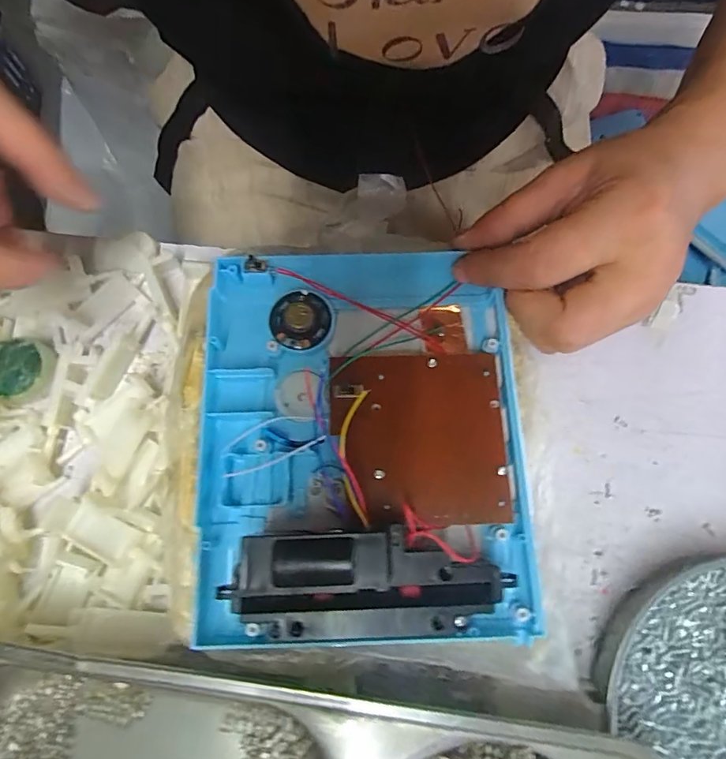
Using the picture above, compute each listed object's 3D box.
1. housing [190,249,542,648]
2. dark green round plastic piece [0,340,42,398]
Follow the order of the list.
[{"bbox_3d":[-0.001,0.018,0.192,0.136,0.038,0.162,0,68,-1],"label":"housing"},{"bbox_3d":[-0.178,-0.005,0.234,0.027,0.010,0.028,0,74,1],"label":"dark green round plastic piece"}]

